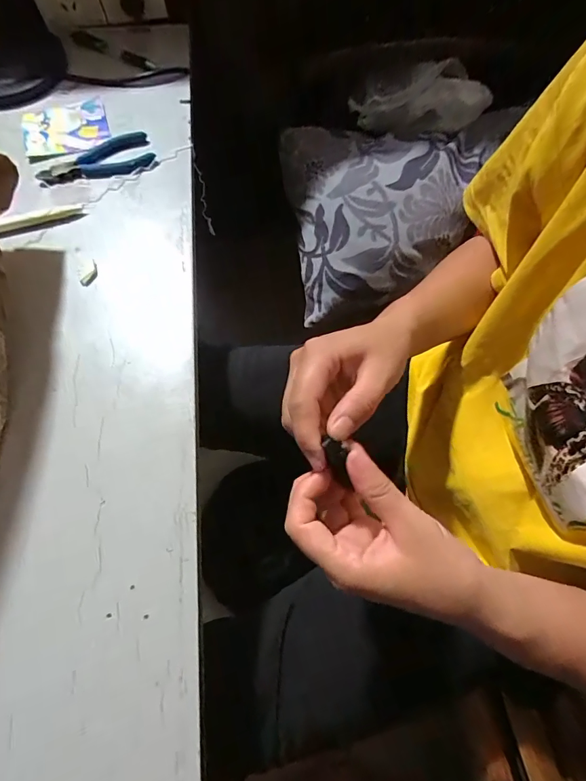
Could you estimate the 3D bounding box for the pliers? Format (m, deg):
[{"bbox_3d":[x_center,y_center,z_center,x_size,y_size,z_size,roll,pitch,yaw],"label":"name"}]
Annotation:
[{"bbox_3d":[-0.221,-0.257,0.458,0.126,0.010,0.064,-25,70,-11],"label":"pliers"}]

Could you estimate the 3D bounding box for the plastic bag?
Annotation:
[{"bbox_3d":[0.192,-0.439,0.631,0.190,0.067,0.094,-8,68,-4],"label":"plastic bag"}]

